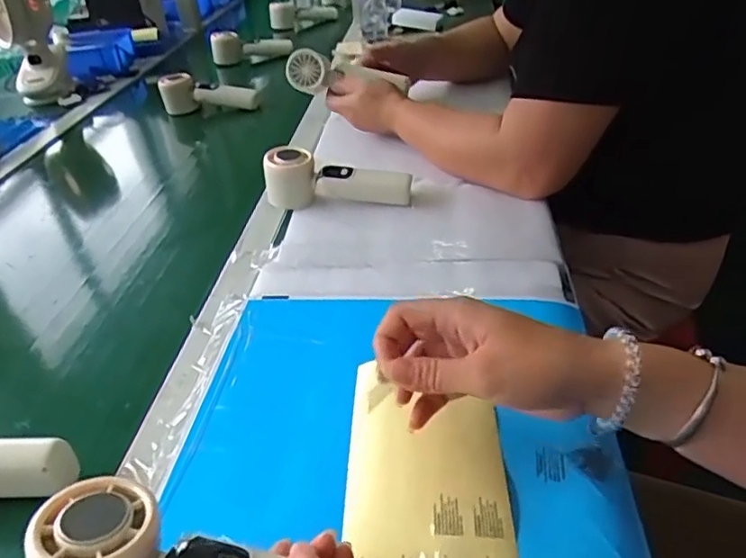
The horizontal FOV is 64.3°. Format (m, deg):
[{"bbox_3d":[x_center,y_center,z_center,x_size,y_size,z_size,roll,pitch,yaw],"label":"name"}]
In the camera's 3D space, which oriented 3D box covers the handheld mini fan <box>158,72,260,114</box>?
[{"bbox_3d":[-0.275,-0.308,0.987,0.164,0.056,0.048,6,38,18],"label":"handheld mini fan"}]

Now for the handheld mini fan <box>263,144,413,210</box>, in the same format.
[{"bbox_3d":[-0.039,-0.109,0.655,0.158,0.061,0.053,3,37,14],"label":"handheld mini fan"}]

